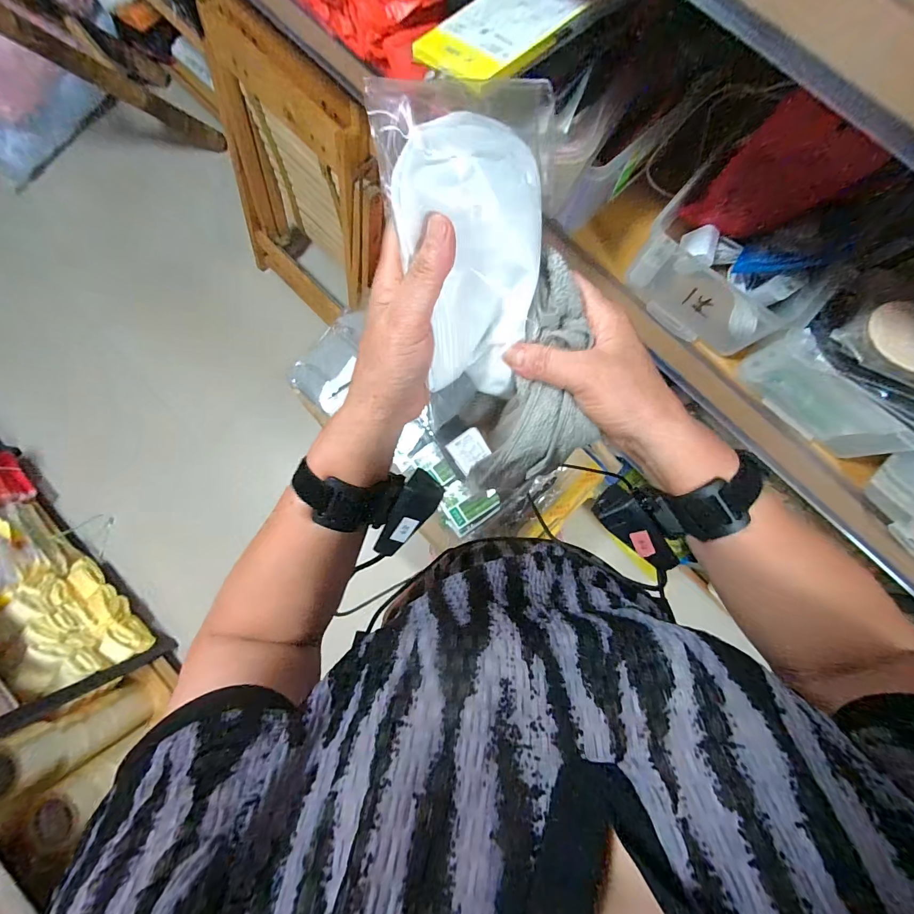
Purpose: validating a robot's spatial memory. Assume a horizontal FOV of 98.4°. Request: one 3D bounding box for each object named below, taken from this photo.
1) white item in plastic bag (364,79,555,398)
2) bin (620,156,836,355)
[{"bbox_3d":[0.010,-0.110,0.236,0.093,0.165,0.018,-16,42,-16],"label":"white item in plastic bag"},{"bbox_3d":[0.321,-0.224,0.483,0.207,0.103,0.127,33,85,7],"label":"bin"}]

